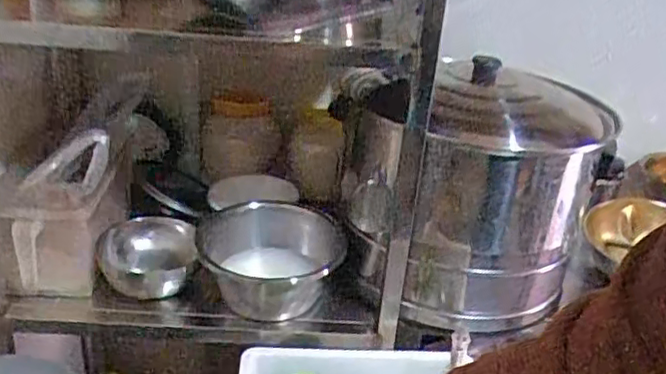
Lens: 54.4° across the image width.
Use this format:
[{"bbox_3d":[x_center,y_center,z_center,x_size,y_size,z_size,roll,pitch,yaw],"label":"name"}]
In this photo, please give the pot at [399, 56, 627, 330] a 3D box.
[{"bbox_3d":[0.248,0.023,0.920,0.231,0.318,0.221,13,27,16],"label":"pot"}]

